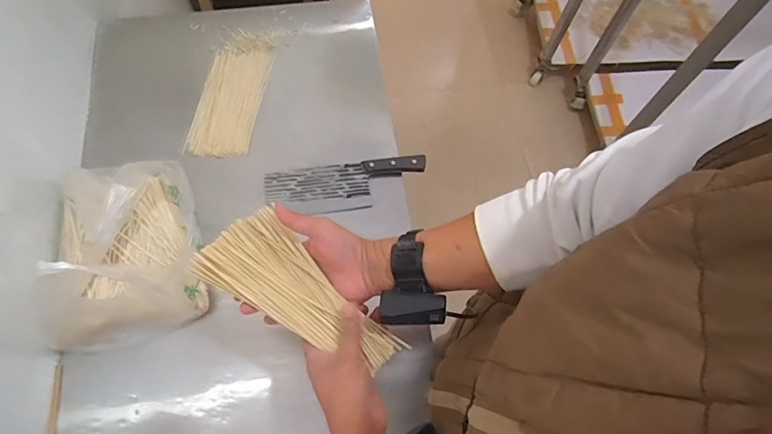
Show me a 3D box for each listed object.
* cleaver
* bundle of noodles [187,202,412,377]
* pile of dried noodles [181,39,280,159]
[{"bbox_3d":[-0.073,-0.058,0.849,0.295,0.022,0.090,-8,68,-4],"label":"cleaver"},{"bbox_3d":[-0.096,0.086,0.527,0.246,0.021,0.104,33,71,10],"label":"bundle of noodles"},{"bbox_3d":[-0.311,-0.247,0.922,0.120,0.017,0.281,10,68,3],"label":"pile of dried noodles"}]

